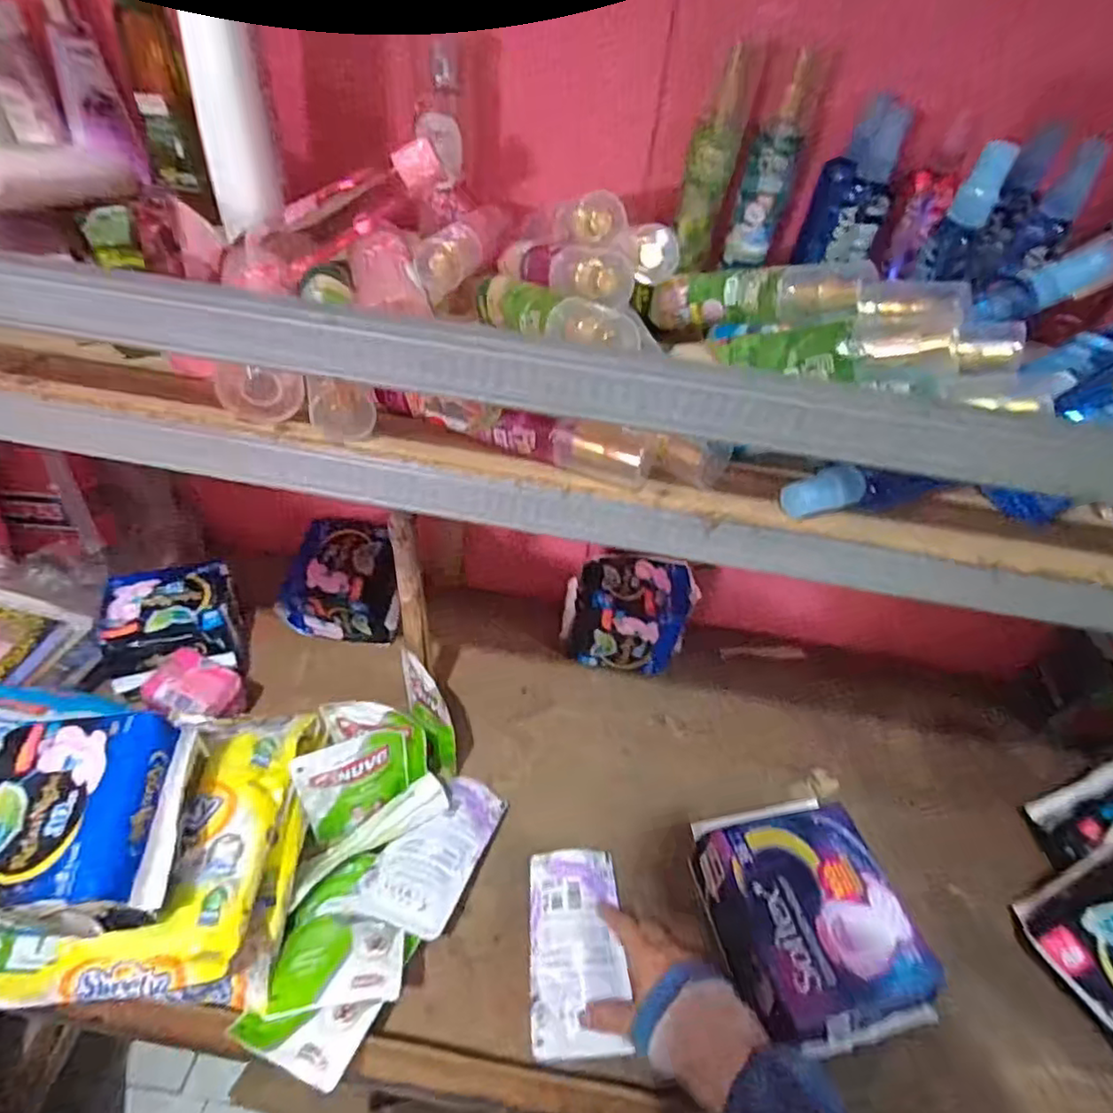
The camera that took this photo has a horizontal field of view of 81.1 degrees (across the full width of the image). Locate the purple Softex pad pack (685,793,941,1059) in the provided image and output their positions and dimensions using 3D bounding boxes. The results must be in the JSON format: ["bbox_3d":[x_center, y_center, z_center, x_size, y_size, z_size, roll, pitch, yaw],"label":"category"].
[{"bbox_3d":[0.221,0.320,0.571,0.145,0.079,0.177,-7,44,-15],"label":"purple Softex pad pack"}]

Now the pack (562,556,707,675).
[{"bbox_3d":[0.083,0.073,0.763,0.146,0.138,0.067,8,42,0],"label":"pack"}]

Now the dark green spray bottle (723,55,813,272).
[{"bbox_3d":[0.161,-0.289,0.484,0.035,0.129,0.042,18,43,11],"label":"dark green spray bottle"}]

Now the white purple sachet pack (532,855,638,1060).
[{"bbox_3d":[0.017,0.338,0.564,0.080,0.019,0.154,4,50,-4],"label":"white purple sachet pack"}]

